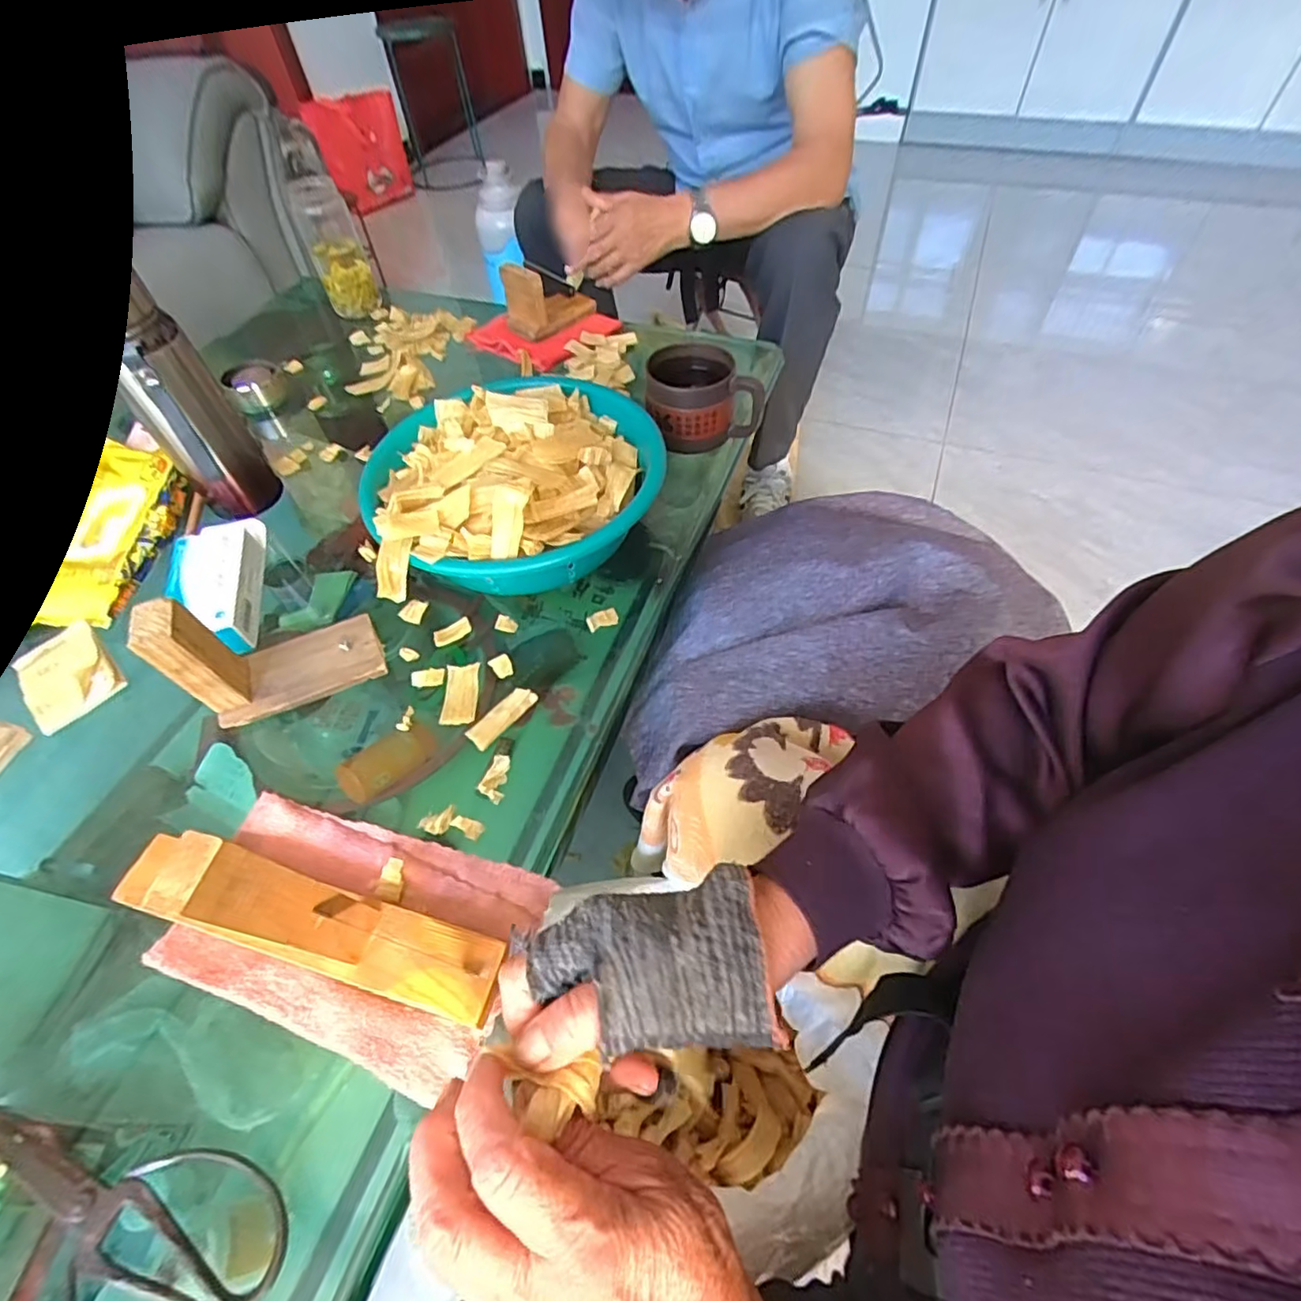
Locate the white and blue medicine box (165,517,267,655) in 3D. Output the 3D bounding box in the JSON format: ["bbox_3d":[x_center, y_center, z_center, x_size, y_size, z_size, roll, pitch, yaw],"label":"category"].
[{"bbox_3d":[-0.402,-0.061,0.568,0.071,0.035,0.164,-16,55,-9],"label":"white and blue medicine box"}]

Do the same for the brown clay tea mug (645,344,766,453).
[{"bbox_3d":[0.056,-0.280,0.677,0.120,0.073,0.112,-4,54,0],"label":"brown clay tea mug"}]

